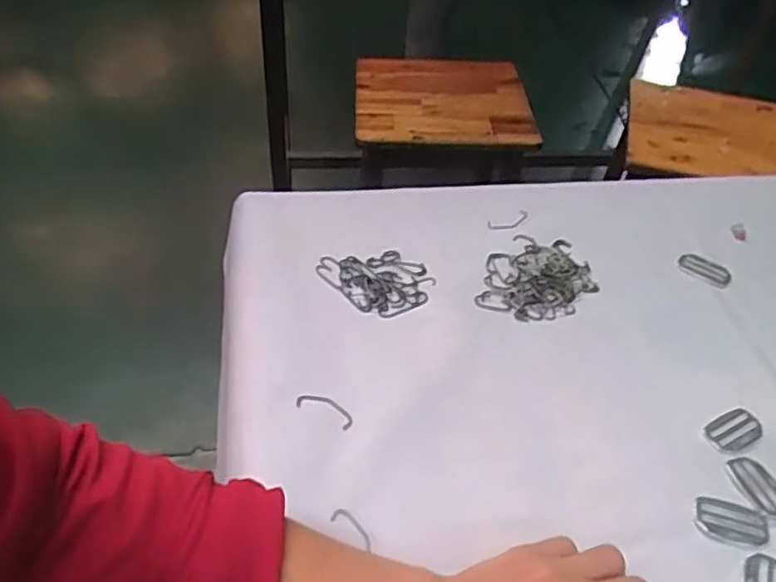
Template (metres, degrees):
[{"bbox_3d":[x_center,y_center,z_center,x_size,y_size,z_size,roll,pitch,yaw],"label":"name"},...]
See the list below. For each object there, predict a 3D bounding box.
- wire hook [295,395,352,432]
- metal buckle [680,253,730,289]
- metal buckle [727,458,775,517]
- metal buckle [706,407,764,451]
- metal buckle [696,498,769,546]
[{"bbox_3d":[-0.044,0.083,0.474,0.042,0.004,0.017,21,46,16],"label":"wire hook"},{"bbox_3d":[0.292,-0.019,0.613,0.047,0.004,0.024,32,50,25],"label":"metal buckle"},{"bbox_3d":[0.255,0.133,0.454,0.026,0.005,0.045,-8,45,-13],"label":"metal buckle"},{"bbox_3d":[0.255,0.102,0.487,0.045,0.004,0.025,-16,48,-21],"label":"metal buckle"},{"bbox_3d":[0.224,0.149,0.432,0.045,0.004,0.026,15,45,11],"label":"metal buckle"}]

